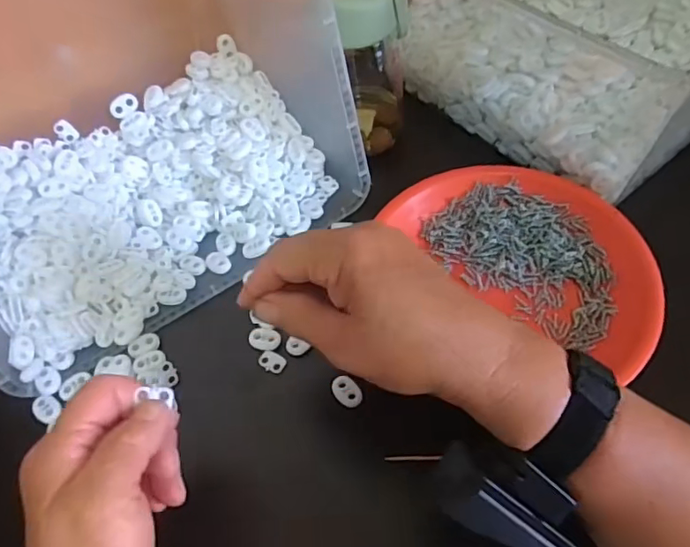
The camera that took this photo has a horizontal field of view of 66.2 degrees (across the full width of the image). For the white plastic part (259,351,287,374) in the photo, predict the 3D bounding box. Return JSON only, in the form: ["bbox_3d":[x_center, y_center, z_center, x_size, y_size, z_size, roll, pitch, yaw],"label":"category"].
[{"bbox_3d":[-0.050,0.061,0.366,0.019,0.004,0.014,22,61,18],"label":"white plastic part"}]

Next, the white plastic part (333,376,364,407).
[{"bbox_3d":[0.002,0.078,0.347,0.016,0.005,0.022,-33,60,-16],"label":"white plastic part"}]

